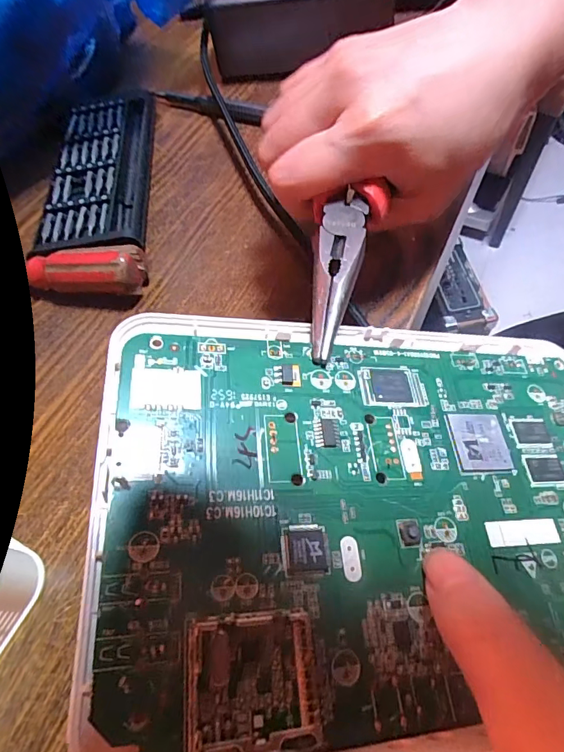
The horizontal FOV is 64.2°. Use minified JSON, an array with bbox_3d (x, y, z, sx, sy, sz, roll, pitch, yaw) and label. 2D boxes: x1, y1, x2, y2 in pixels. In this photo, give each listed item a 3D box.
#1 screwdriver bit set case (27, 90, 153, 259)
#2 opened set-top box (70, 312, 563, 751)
[{"bbox_3d":[-0.117,-0.135,0.288,0.058,0.014,0.158,-9,59,3],"label":"screwdriver bit set case"},{"bbox_3d":[0.037,0.031,0.128,0.171,0.020,0.119,0,61,-16],"label":"opened set-top box"}]

